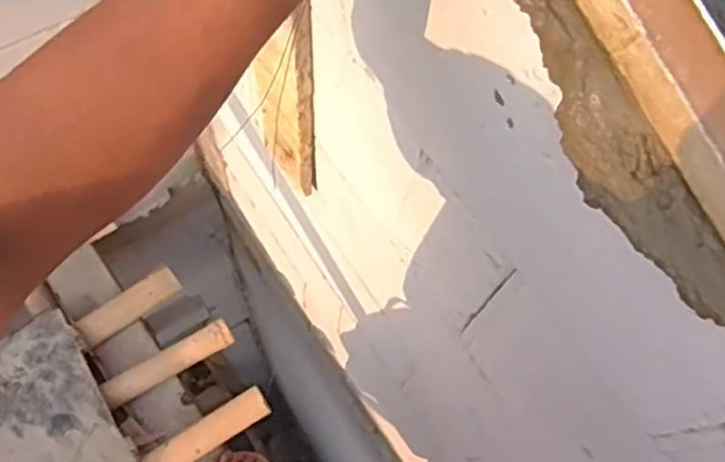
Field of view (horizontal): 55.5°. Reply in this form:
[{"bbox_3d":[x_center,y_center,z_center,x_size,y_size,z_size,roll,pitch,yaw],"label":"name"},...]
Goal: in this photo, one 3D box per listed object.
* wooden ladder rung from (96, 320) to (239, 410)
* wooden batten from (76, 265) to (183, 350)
[{"bbox_3d":[-0.381,0.262,1.352,0.264,0.029,0.057,-28,72,-13],"label":"wooden ladder rung"},{"bbox_3d":[-0.475,0.150,1.399,0.219,0.032,0.073,-36,74,-15],"label":"wooden batten"}]

